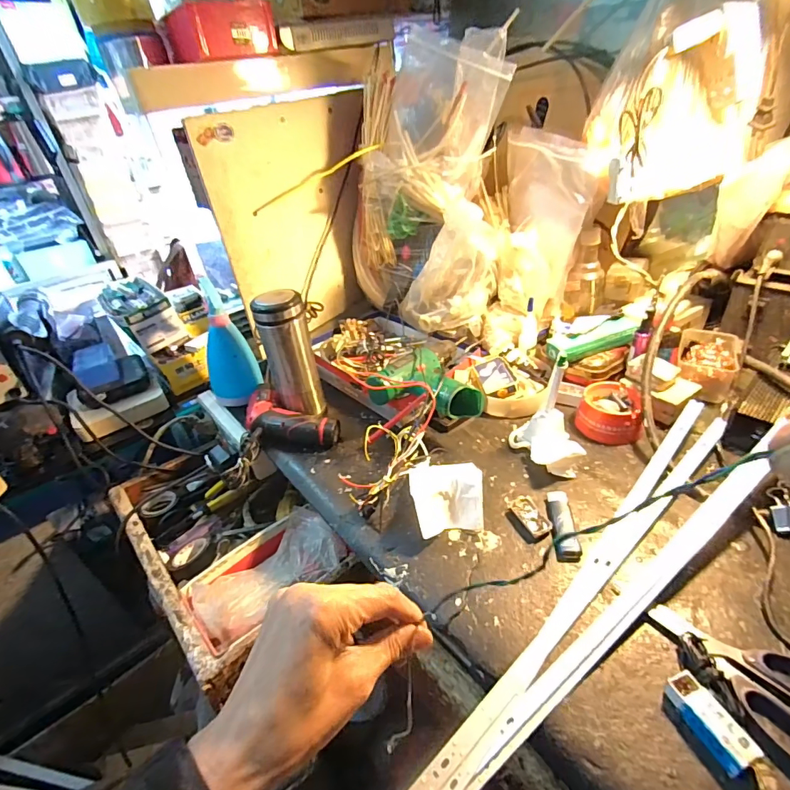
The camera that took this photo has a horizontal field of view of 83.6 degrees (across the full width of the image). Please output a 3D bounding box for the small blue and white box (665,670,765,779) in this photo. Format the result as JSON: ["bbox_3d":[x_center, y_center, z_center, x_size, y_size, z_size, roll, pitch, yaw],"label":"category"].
[{"bbox_3d":[0.237,0.246,0.335,0.025,0.021,0.061,-16,37,-12],"label":"small blue and white box"}]

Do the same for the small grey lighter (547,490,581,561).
[{"bbox_3d":[0.187,0.143,0.491,0.026,0.012,0.086,1,37,11],"label":"small grey lighter"}]

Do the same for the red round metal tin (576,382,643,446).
[{"bbox_3d":[0.298,0.023,0.619,0.082,0.043,0.091,3,38,14],"label":"red round metal tin"}]

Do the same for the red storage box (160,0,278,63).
[{"bbox_3d":[-0.273,-0.562,0.687,0.123,0.061,0.134,-29,42,-27],"label":"red storage box"}]

